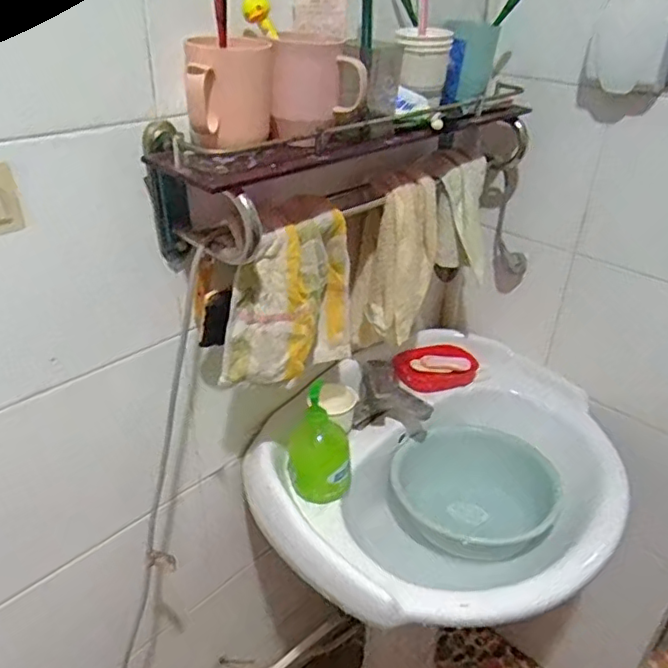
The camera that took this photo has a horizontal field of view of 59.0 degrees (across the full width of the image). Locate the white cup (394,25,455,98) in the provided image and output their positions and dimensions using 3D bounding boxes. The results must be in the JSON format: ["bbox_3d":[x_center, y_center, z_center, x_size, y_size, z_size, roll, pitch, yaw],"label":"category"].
[{"bbox_3d":[0.111,-0.343,0.744,0.067,0.074,0.081,5,31,4],"label":"white cup"}]

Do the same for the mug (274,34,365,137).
[{"bbox_3d":[-0.015,-0.256,0.610,0.090,0.085,0.077,1,31,-3],"label":"mug"}]

